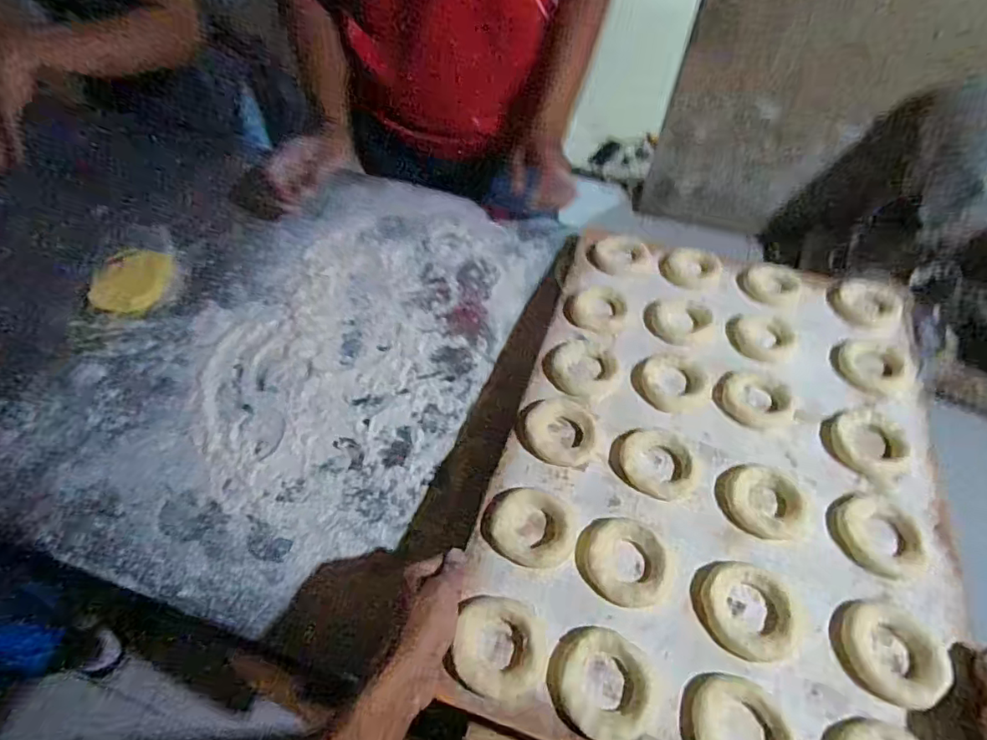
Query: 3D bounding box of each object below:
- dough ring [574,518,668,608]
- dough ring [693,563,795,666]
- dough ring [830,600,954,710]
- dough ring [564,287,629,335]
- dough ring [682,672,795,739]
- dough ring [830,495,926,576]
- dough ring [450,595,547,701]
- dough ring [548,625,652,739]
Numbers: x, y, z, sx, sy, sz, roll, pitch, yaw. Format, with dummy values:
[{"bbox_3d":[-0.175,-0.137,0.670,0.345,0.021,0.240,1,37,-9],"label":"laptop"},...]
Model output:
[{"bbox_3d":[0.110,0.162,0.459,0.066,0.012,0.076,-39,66,-21],"label":"dough ring"},{"bbox_3d":[0.203,0.192,0.434,0.077,0.014,0.072,17,60,10],"label":"dough ring"},{"bbox_3d":[0.307,0.217,0.419,0.070,0.018,0.073,0,59,0],"label":"dough ring"},{"bbox_3d":[0.121,-0.074,0.641,0.070,0.011,0.075,0,59,0],"label":"dough ring"},{"bbox_3d":[0.176,0.260,0.385,0.075,0.024,0.071,0,59,0],"label":"dough ring"},{"bbox_3d":[0.339,0.144,0.479,0.073,0.011,0.070,0,59,0],"label":"dough ring"},{"bbox_3d":[0.006,0.218,0.424,0.069,0.018,0.069,10,59,6],"label":"dough ring"},{"bbox_3d":[0.081,0.237,0.408,0.076,0.019,0.071,0,59,0],"label":"dough ring"}]

